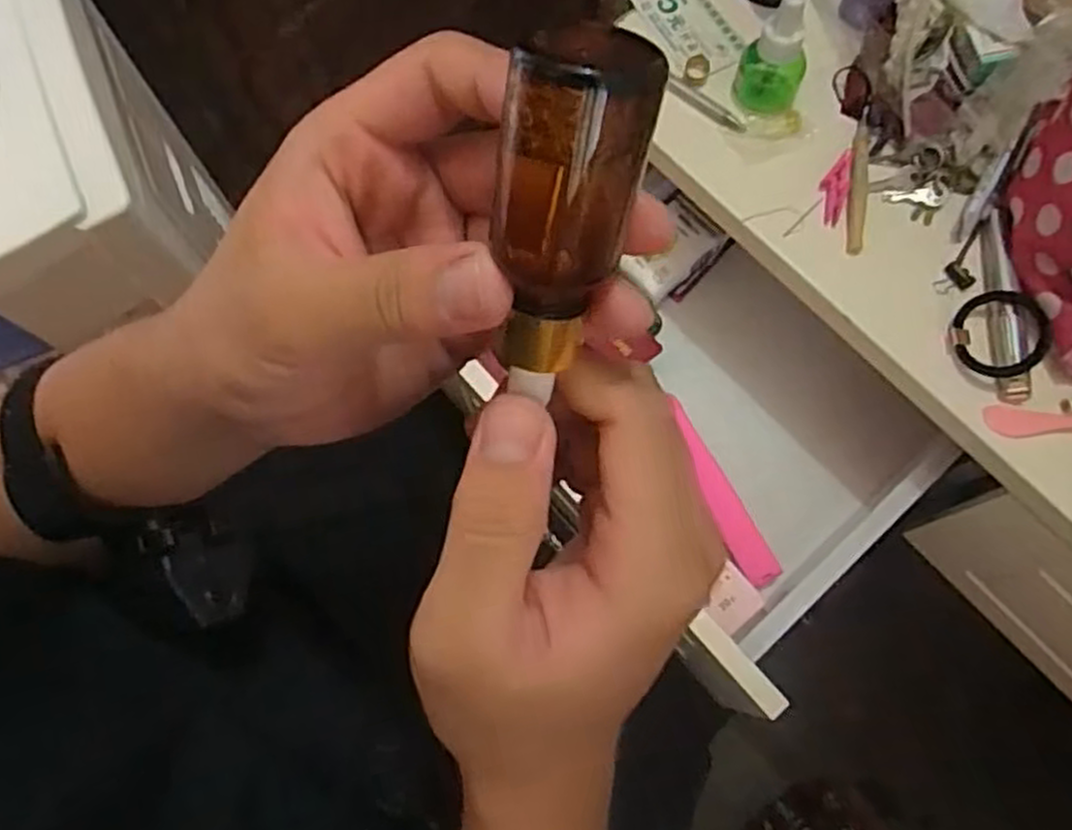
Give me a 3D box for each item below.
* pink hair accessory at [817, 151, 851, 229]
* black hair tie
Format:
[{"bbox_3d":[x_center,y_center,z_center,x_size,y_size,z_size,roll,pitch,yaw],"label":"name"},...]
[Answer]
[{"bbox_3d":[0.197,-0.150,0.508,0.018,0.005,0.054,11,73,3],"label":"pink hair accessory"},{"bbox_3d":[0.283,-0.050,0.467,0.052,0.009,0.054,-8,69,23],"label":"black hair tie"}]

